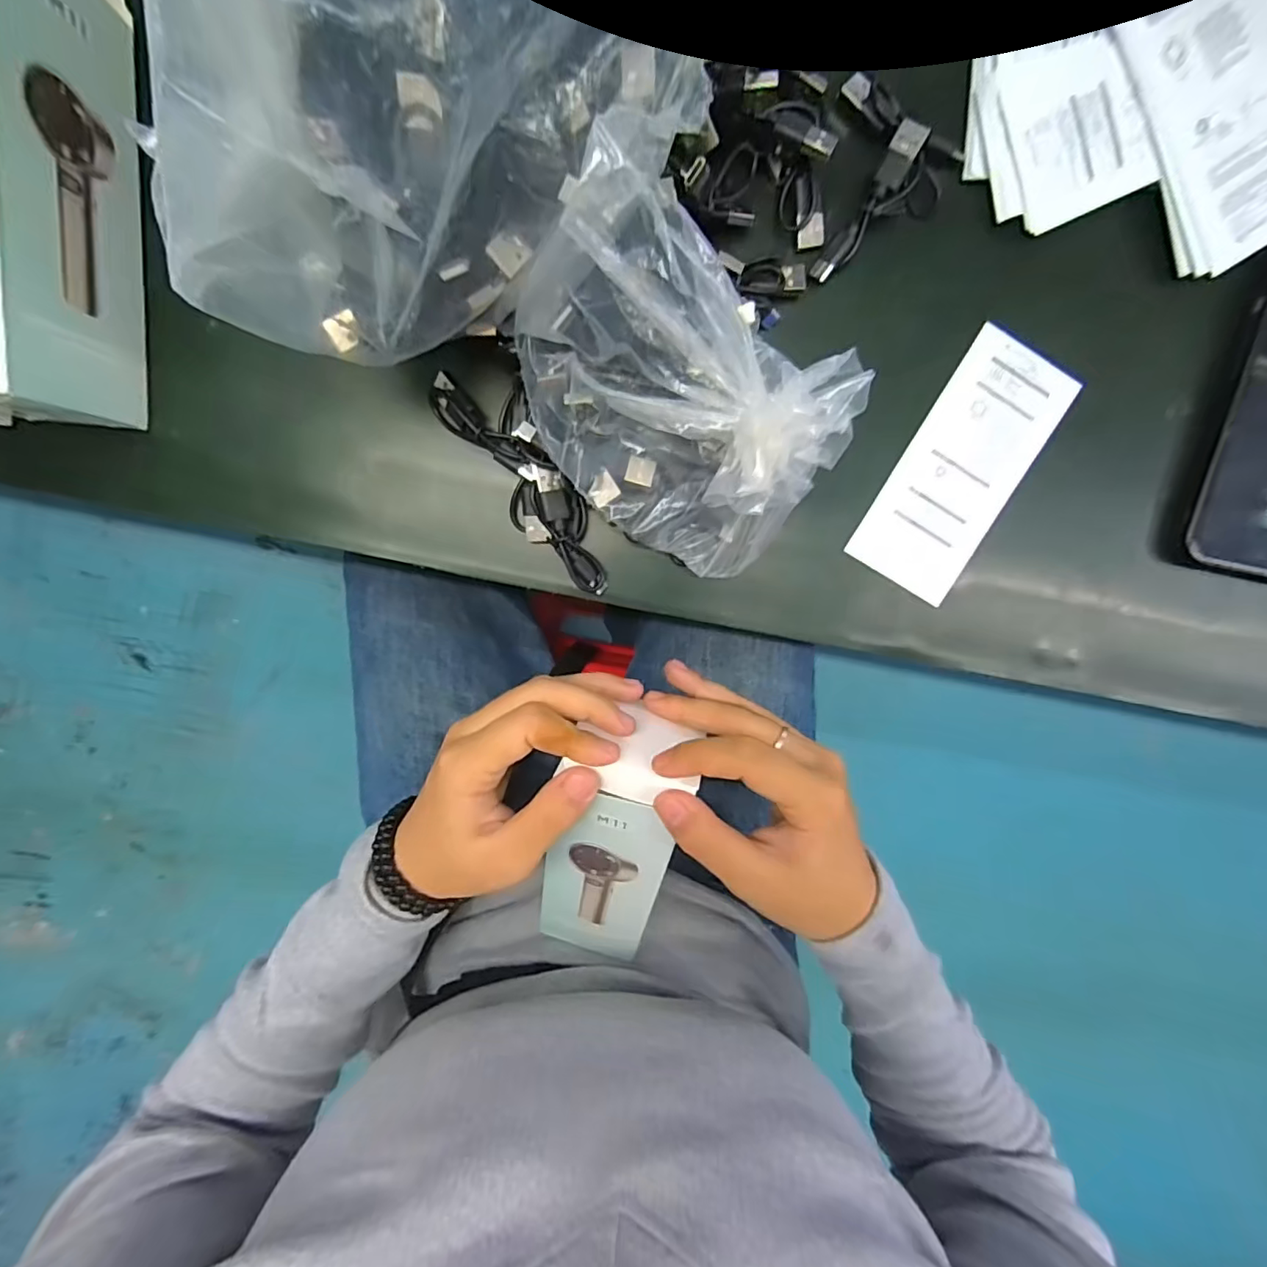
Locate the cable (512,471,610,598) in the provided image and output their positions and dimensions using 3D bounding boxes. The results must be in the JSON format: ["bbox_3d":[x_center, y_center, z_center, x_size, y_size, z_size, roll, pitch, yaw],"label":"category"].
[{"bbox_3d":[-0.032,-0.044,0.256,0.031,0.010,0.060,-30,108,4],"label":"cable"}]

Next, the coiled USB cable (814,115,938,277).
[{"bbox_3d":[0.109,-0.178,0.237,0.030,0.009,0.063,32,93,-4],"label":"coiled USB cable"}]

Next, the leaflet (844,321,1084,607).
[{"bbox_3d":[0.156,-0.078,0.263,0.054,0.004,0.119,30,96,-5],"label":"leaflet"}]

